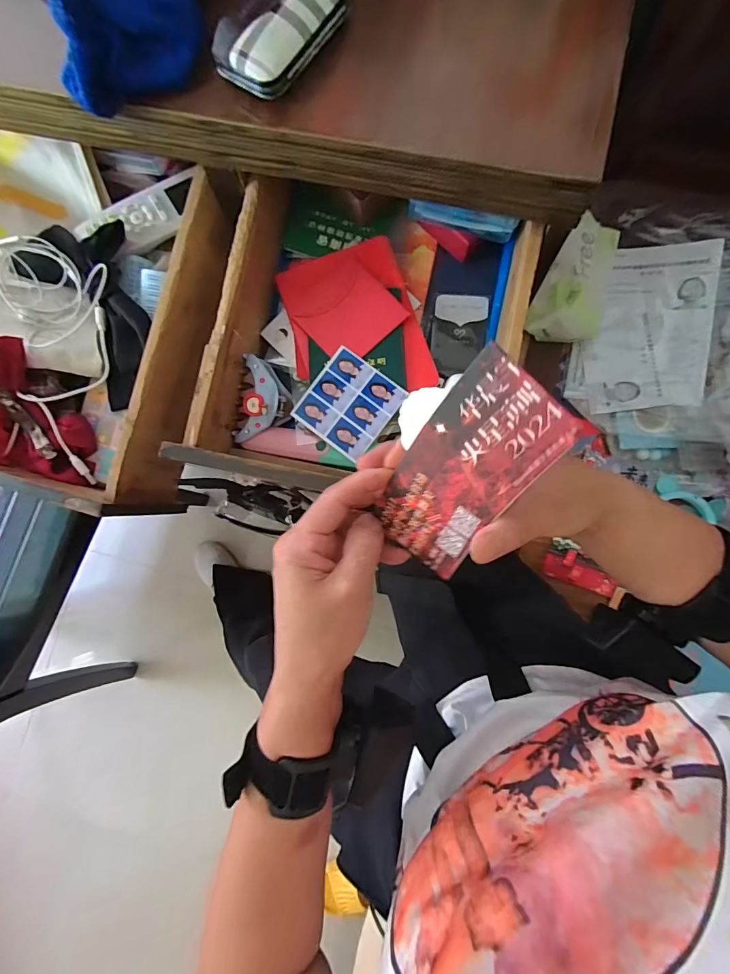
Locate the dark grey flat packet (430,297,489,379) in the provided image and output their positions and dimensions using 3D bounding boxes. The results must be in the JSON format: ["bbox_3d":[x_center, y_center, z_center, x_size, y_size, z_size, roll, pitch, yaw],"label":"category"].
[{"bbox_3d":[0.099,-0.160,0.432,0.055,0.011,0.083,6,96,4],"label":"dark grey flat packet"}]

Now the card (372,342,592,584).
[{"bbox_3d":[0.048,-0.006,0.209,0.058,0.004,0.113,44,125,17],"label":"card"}]

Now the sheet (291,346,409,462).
[{"bbox_3d":[-0.015,-0.082,0.404,0.082,0.004,0.085,38,89,7],"label":"sheet"}]

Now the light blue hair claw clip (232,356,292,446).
[{"bbox_3d":[-0.101,-0.084,0.412,0.053,0.027,0.080,12,83,4],"label":"light blue hair claw clip"}]

